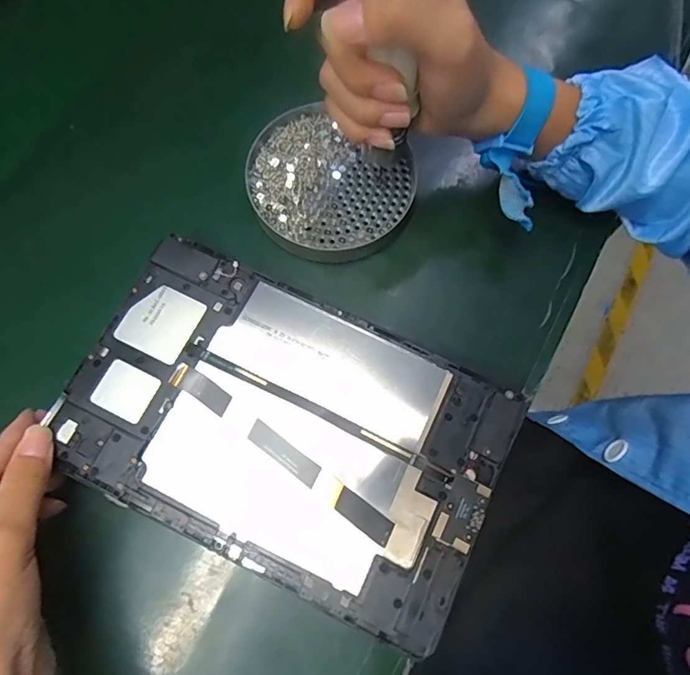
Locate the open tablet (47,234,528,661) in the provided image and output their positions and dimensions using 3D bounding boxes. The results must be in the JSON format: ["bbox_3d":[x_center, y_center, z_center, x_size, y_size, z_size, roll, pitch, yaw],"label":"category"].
[{"bbox_3d":[-0.033,0.049,0.272,0.235,0.007,0.146,25,76,7],"label":"open tablet"}]

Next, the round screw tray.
[{"bbox_3d":[-0.011,-0.103,0.332,0.111,0.014,0.098,23,76,6],"label":"round screw tray"}]

